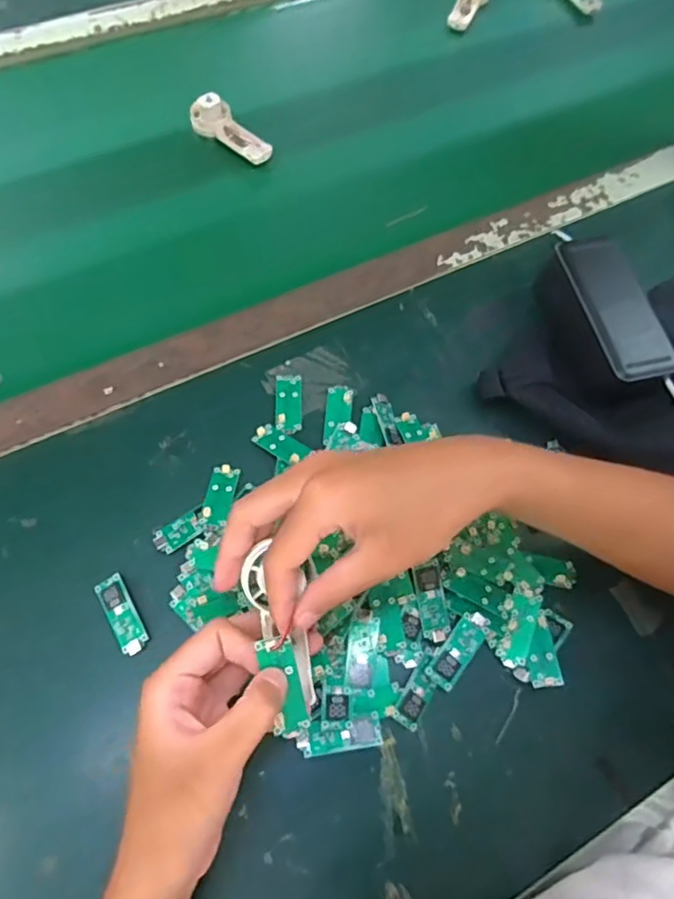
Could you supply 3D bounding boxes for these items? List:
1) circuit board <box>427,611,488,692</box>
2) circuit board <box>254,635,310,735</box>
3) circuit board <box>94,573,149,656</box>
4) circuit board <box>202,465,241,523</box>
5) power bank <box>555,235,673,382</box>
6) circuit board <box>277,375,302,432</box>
[{"bbox_3d":[0.079,0.128,0.370,0.018,0.007,0.050,37,69,13],"label":"circuit board"},{"bbox_3d":[-0.026,0.118,0.287,0.016,0.010,0.050,-13,92,-9],"label":"circuit board"},{"bbox_3d":[-0.140,0.108,0.375,0.019,0.011,0.051,-27,70,-14],"label":"circuit board"},{"bbox_3d":[-0.082,0.032,0.410,0.019,0.004,0.046,7,52,0],"label":"circuit board"},{"bbox_3d":[0.219,-0.115,0.449,0.054,0.011,0.135,-13,67,-9],"label":"power bank"},{"bbox_3d":[-0.037,-0.036,0.446,0.019,0.004,0.049,0,66,-4],"label":"circuit board"}]

